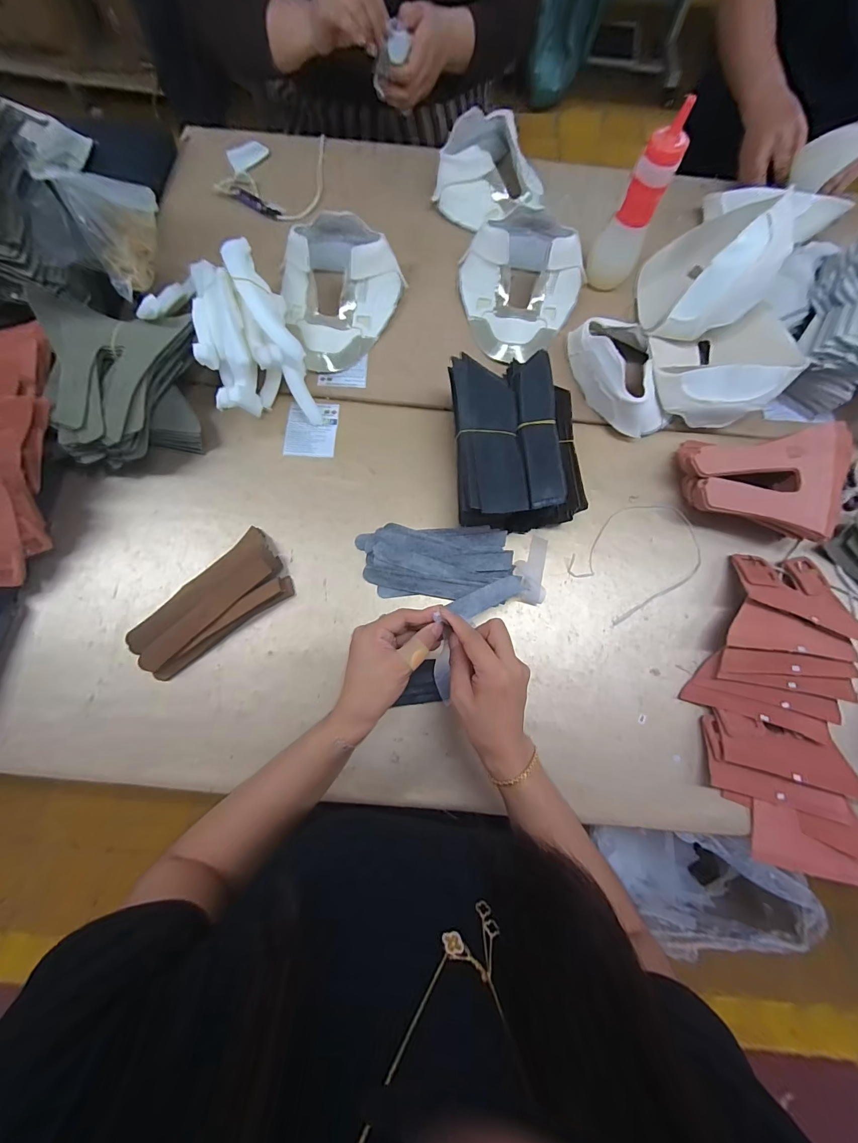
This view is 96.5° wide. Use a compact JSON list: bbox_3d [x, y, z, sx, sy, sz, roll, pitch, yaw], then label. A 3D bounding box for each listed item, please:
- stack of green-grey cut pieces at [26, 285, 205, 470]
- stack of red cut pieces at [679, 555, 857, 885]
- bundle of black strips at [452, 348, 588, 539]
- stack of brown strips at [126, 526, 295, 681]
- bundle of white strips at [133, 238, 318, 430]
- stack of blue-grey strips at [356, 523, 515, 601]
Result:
[{"bbox_3d":[-0.379,-0.236,0.497,0.159,0.108,0.184,-6,77,-3],"label":"stack of green-grey cut pieces"},{"bbox_3d":[0.431,0.157,0.460,0.214,0.034,0.362,14,76,1],"label":"stack of red cut pieces"},{"bbox_3d":[0.114,-0.162,0.496,0.162,0.090,0.206,-4,77,-3],"label":"bundle of black strips"},{"bbox_3d":[-0.273,0.035,0.470,0.191,0.043,0.102,-37,80,-10],"label":"stack of brown strips"},{"bbox_3d":[-0.260,-0.315,0.520,0.158,0.109,0.250,-28,79,-8],"label":"bundle of white strips"},{"bbox_3d":[0.008,-0.014,0.498,0.194,0.028,0.094,2,76,-2],"label":"stack of blue-grey strips"}]

